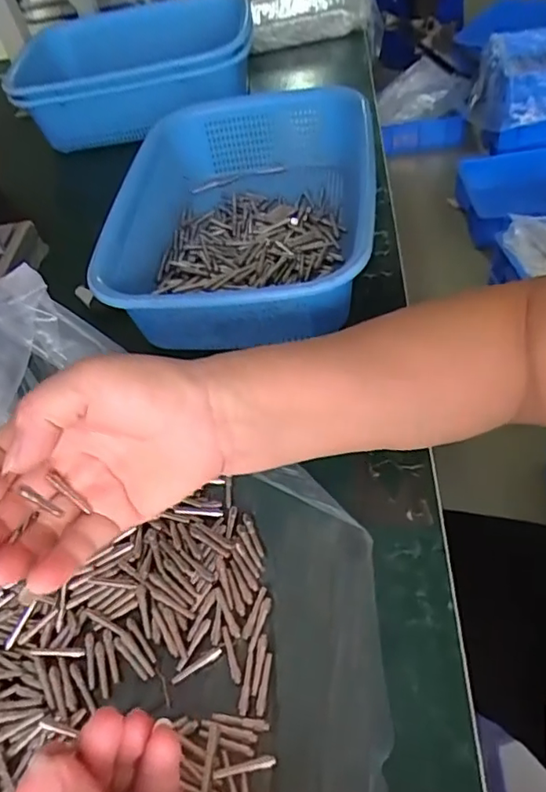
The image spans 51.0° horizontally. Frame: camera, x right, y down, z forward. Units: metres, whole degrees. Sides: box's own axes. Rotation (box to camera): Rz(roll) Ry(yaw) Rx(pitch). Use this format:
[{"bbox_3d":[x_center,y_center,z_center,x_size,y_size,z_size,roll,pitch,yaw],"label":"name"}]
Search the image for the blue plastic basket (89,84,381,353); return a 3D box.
[{"bbox_3d":[-0.027,-0.156,0.494,0.214,0.076,0.295,0,52,11],"label":"blue plastic basket"}]

